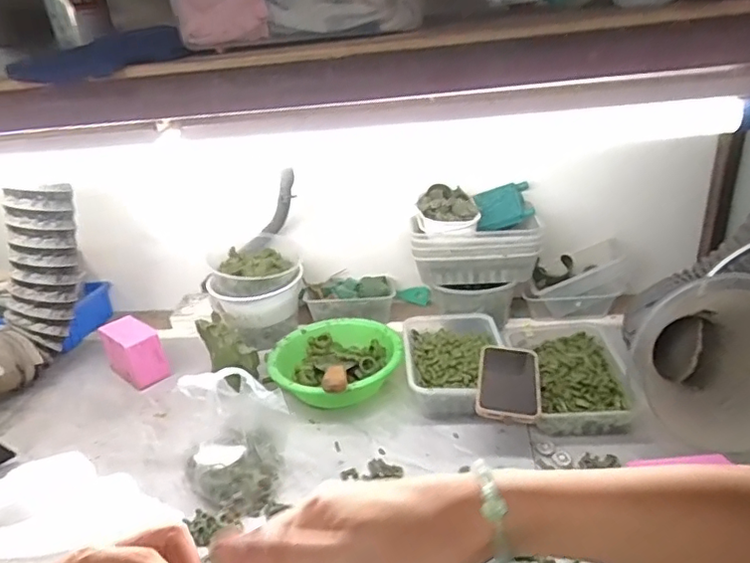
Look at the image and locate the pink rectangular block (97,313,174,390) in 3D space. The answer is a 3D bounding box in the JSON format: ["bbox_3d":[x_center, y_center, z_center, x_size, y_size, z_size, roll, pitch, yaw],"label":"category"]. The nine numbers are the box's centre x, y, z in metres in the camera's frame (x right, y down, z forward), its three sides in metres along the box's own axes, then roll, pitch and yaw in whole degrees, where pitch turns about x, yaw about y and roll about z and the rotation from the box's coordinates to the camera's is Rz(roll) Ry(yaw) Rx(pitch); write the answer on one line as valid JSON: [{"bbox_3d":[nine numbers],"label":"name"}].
[{"bbox_3d":[-0.407,0.118,0.943,0.109,0.085,0.063,17,34,40],"label":"pink rectangular block"}]

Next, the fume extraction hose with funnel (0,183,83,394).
[{"bbox_3d":[-0.629,0.031,0.870,0.199,0.284,0.353,8,29,27],"label":"fume extraction hose with funnel"}]

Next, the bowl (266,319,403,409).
[{"bbox_3d":[-0.065,0.128,0.858,0.198,0.066,0.194,-5,25,2],"label":"bowl"}]

